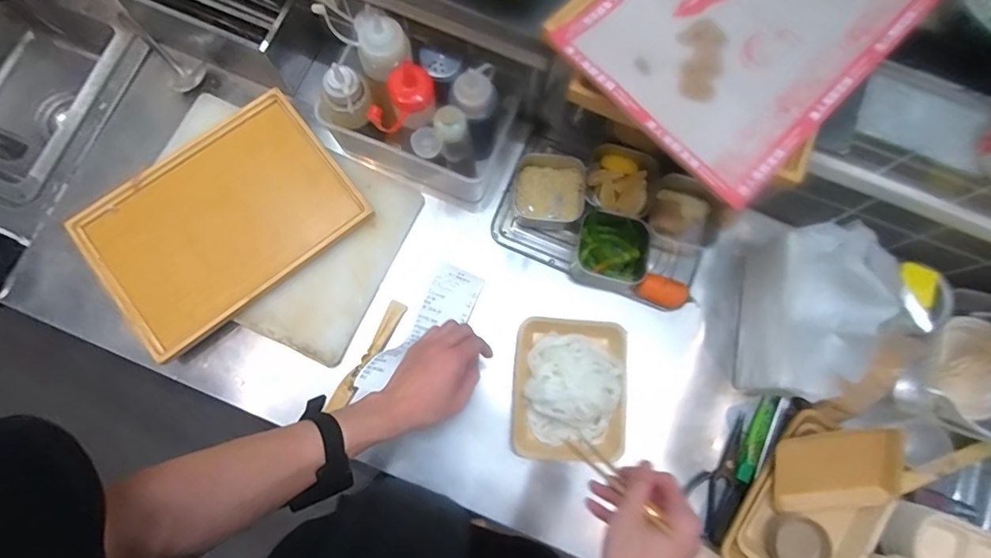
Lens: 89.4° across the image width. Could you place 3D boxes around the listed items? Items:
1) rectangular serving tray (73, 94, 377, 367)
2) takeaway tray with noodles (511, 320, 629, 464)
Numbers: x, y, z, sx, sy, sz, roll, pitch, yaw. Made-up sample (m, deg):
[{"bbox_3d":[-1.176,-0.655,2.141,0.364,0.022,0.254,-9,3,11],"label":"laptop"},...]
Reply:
[{"bbox_3d":[-0.426,-0.089,0.782,0.385,0.032,0.274,-38,80,-9],"label":"rectangular serving tray"},{"bbox_3d":[0.114,0.162,0.739,0.164,0.066,0.207,4,78,-1],"label":"takeaway tray with noodles"}]

